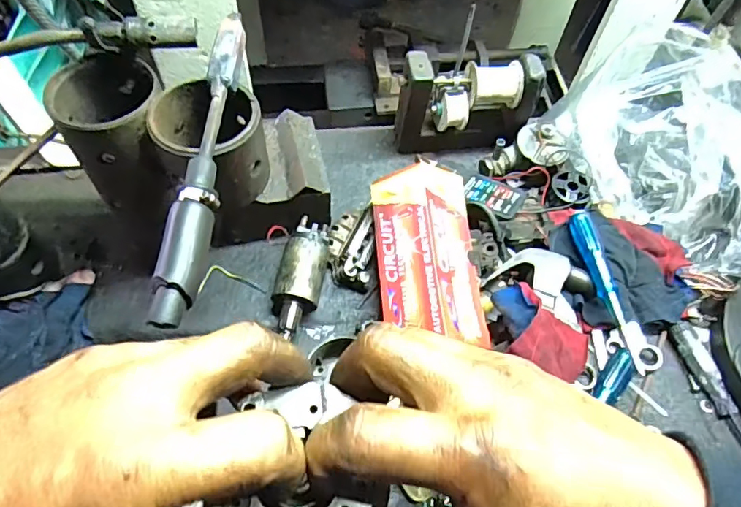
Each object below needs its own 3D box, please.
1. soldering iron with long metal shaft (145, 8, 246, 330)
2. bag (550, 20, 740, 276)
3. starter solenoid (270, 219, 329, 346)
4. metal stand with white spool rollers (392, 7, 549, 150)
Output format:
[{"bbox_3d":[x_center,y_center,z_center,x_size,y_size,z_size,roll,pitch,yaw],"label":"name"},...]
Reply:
[{"bbox_3d":[-0.121,-0.076,0.386,0.028,0.030,0.268,4,59,-1],"label":"soldering iron with long metal shaft"},{"bbox_3d":[0.346,-0.108,0.598,0.167,0.134,0.295,-6,60,-6],"label":"bag"},{"bbox_3d":[-0.075,0.018,0.576,0.053,0.047,0.122,13,59,5],"label":"starter solenoid"},{"bbox_3d":[0.119,-0.190,0.634,0.173,0.159,0.052,2,59,-2],"label":"metal stand with white spool rollers"}]

